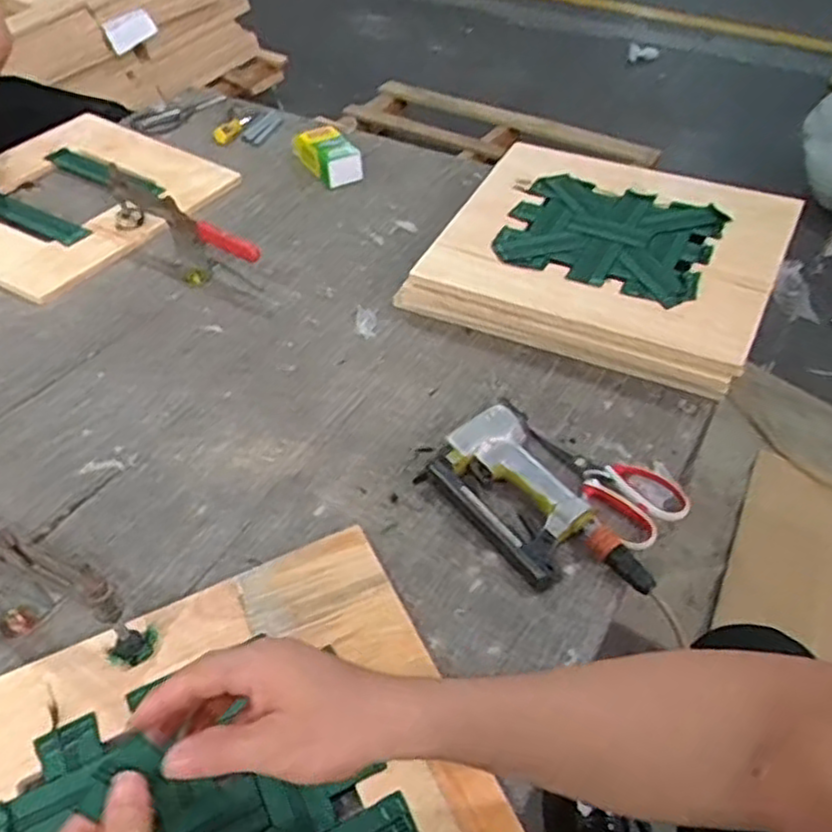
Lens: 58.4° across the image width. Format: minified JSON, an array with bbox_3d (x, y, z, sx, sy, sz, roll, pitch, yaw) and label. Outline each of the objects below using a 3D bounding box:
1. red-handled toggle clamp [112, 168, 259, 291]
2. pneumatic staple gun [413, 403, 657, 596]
[{"bbox_3d":[-0.348,-0.264,1.082,0.312,0.099,0.043,29,52,27],"label":"red-handled toggle clamp"},{"bbox_3d":[0.126,0.092,0.751,0.128,0.045,0.251,-34,53,-28],"label":"pneumatic staple gun"}]

